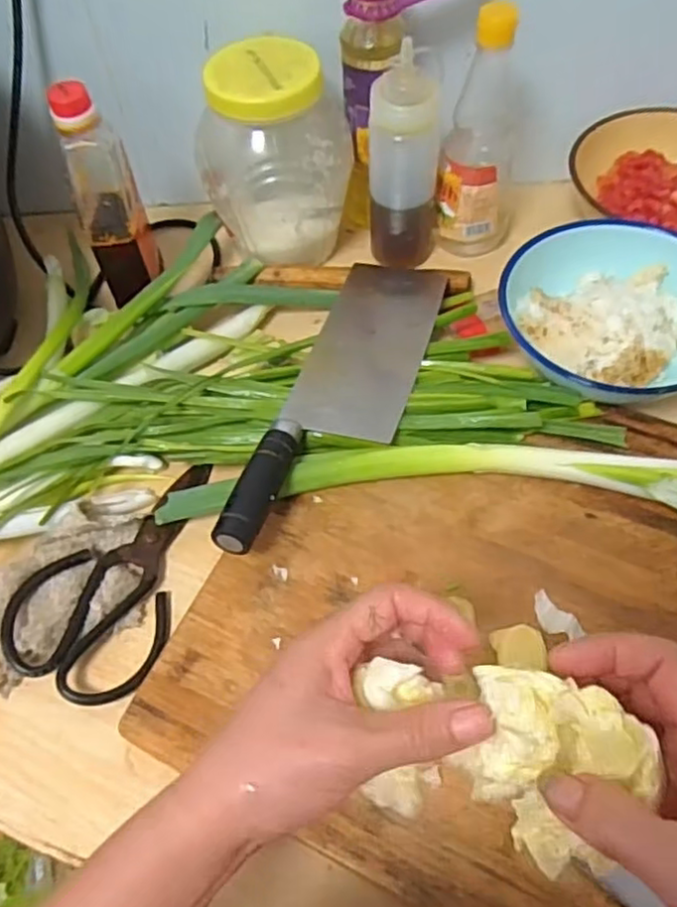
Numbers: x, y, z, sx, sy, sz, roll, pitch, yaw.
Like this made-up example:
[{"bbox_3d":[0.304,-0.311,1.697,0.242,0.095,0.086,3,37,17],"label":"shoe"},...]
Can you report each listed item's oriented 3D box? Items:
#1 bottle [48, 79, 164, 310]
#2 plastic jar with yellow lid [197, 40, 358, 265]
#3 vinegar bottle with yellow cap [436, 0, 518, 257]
[{"bbox_3d":[-0.191,-0.213,0.554,0.057,0.171,0.048,-28,59,-13],"label":"bottle"},{"bbox_3d":[-0.052,-0.253,0.582,0.103,0.163,0.105,-2,57,3],"label":"plastic jar with yellow lid"},{"bbox_3d":[0.124,-0.262,0.582,0.068,0.227,0.051,6,58,8],"label":"vinegar bottle with yellow cap"}]

